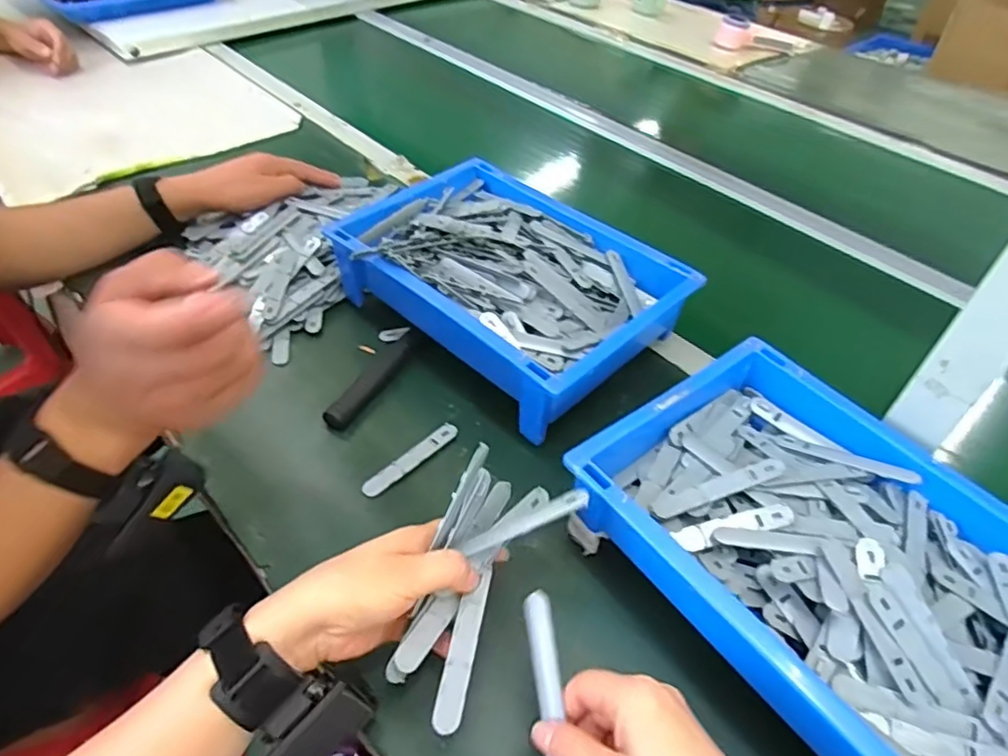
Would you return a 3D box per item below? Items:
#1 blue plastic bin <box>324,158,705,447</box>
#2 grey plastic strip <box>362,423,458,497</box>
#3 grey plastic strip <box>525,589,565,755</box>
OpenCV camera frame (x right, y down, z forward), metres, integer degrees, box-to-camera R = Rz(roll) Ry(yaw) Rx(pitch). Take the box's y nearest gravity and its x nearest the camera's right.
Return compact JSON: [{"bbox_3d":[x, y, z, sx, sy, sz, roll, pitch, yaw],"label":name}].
[{"bbox_3d":[0.005,-0.096,0.607,0.305,0.089,0.222,37,54,28],"label":"blue plastic bin"},{"bbox_3d":[-0.077,0.067,0.504,0.016,0.005,0.095,37,53,27],"label":"grey plastic strip"},{"bbox_3d":[0.024,0.171,0.342,0.014,0.006,0.096,-4,69,-7],"label":"grey plastic strip"}]

